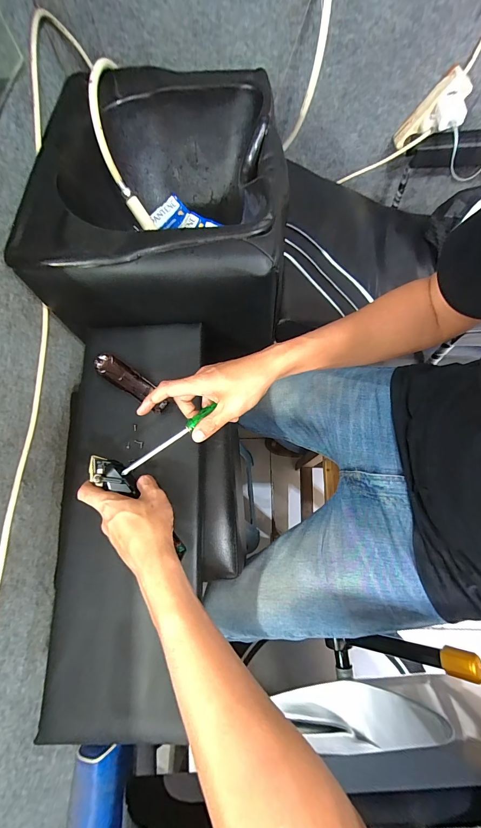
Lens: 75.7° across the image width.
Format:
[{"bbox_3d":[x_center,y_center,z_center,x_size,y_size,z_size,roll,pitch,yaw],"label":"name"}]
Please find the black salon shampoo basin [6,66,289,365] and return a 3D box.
[{"bbox_3d":[-0.139,-0.404,0.605,0.416,0.184,0.487,1,69,3],"label":"black salon shampoo basin"}]

